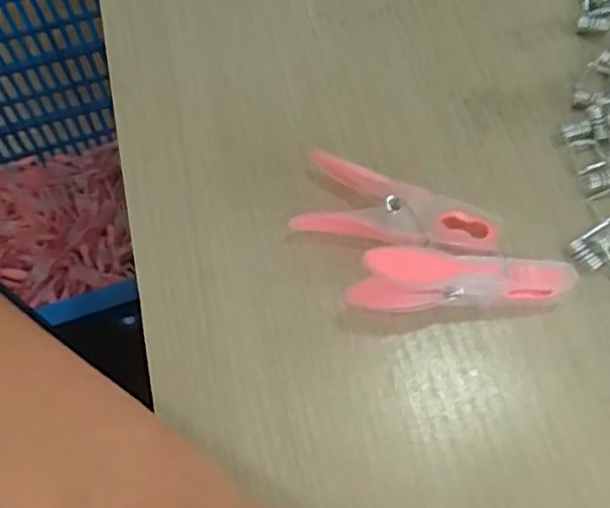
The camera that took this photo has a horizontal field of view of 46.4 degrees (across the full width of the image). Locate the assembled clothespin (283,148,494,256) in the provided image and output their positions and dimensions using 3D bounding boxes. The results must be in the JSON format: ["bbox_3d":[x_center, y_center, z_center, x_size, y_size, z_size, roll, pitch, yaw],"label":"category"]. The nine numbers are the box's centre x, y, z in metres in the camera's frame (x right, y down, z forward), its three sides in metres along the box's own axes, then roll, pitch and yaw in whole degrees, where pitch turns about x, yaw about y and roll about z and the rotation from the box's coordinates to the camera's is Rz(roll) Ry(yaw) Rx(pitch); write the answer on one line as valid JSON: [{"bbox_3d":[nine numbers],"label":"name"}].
[{"bbox_3d":[0.036,-0.015,0.277,0.076,0.011,0.031,15,65,8],"label":"assembled clothespin"}]

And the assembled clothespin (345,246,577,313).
[{"bbox_3d":[0.057,0.009,0.254,0.079,0.035,0.012,0,64,1],"label":"assembled clothespin"}]

